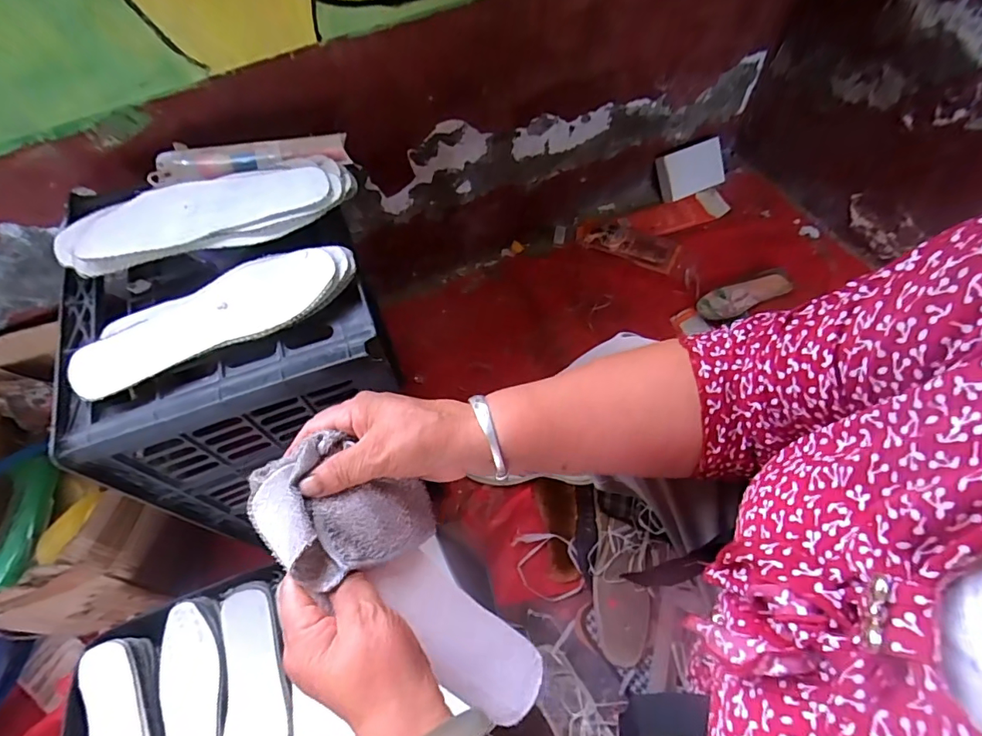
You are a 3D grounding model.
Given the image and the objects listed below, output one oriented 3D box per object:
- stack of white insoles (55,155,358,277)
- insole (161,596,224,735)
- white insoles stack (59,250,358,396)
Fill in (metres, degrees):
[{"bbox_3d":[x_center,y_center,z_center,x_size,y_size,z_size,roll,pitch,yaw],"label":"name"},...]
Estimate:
[{"bbox_3d":[-0.275,-0.152,0.481,0.281,0.036,0.100,-20,61,-9],"label":"stack of white insoles"},{"bbox_3d":[-0.335,0.381,0.542,0.077,0.021,0.229,-21,60,6],"label":"insole"},{"bbox_3d":[-0.247,-0.053,0.450,0.246,0.014,0.081,-27,62,-13],"label":"white insoles stack"}]

